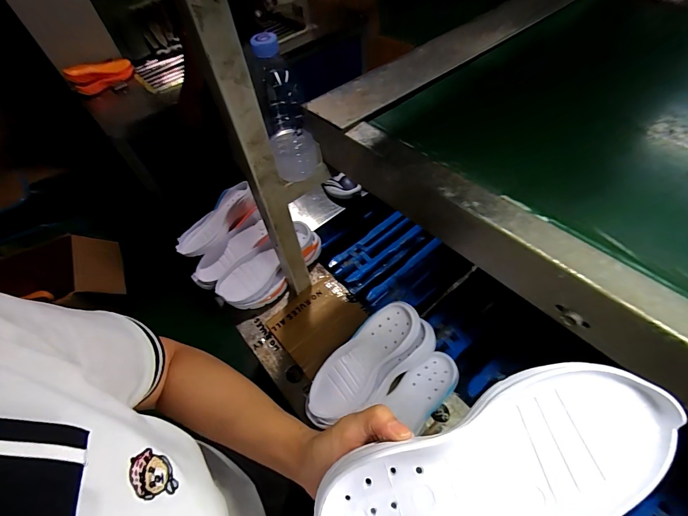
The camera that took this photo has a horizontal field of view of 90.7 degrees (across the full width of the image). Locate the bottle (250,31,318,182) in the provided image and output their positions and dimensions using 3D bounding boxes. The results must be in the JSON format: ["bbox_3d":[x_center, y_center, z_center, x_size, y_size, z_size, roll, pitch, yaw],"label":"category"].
[{"bbox_3d":[-0.083,-0.205,0.472,0.061,0.189,0.074,-16,54,-3],"label":"bottle"}]

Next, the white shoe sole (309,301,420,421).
[{"bbox_3d":[0.032,0.183,0.598,0.254,0.037,0.083,-50,61,9],"label":"white shoe sole"}]

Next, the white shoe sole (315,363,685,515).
[{"bbox_3d":[0.096,0.141,0.223,0.227,0.033,0.086,-22,56,0],"label":"white shoe sole"}]

